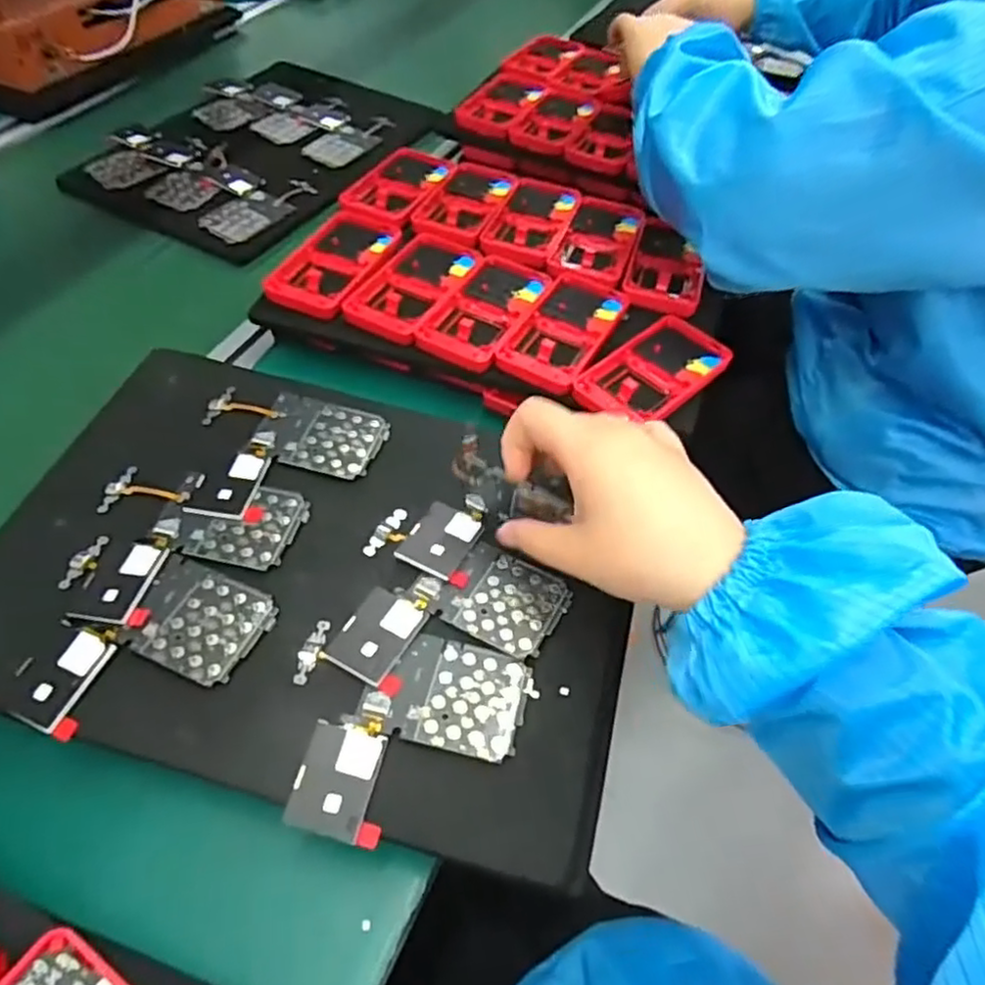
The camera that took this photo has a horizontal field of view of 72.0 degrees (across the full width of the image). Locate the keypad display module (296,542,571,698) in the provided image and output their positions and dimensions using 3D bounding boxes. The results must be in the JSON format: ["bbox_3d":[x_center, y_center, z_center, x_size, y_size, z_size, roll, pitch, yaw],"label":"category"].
[{"bbox_3d":[-0.030,0.069,0.357,0.141,0.004,0.063,-18,58,-14],"label":"keypad display module"}]

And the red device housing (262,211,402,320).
[{"bbox_3d":[-0.129,-0.188,0.554,0.072,0.015,0.127,20,57,11],"label":"red device housing"}]

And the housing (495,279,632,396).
[{"bbox_3d":[0.054,-0.120,0.516,0.063,0.018,0.124,21,53,19],"label":"housing"}]

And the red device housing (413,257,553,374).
[{"bbox_3d":[-0.005,-0.141,0.526,0.061,0.016,0.126,23,58,13],"label":"red device housing"}]

